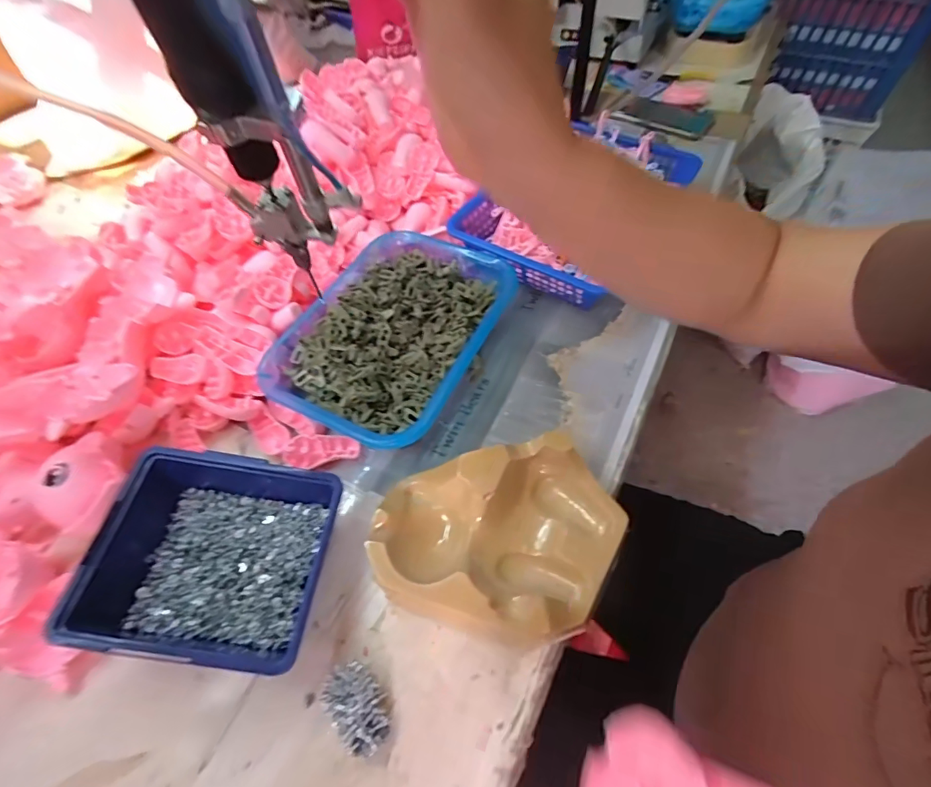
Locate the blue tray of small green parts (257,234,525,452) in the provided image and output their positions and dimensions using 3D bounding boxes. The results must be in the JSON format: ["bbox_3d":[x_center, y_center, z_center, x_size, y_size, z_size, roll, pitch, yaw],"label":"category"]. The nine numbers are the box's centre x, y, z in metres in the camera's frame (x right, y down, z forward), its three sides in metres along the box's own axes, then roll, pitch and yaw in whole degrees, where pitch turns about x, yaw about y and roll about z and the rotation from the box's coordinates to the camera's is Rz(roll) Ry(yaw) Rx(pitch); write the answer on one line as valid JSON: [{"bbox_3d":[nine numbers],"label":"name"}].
[{"bbox_3d":[-0.075,-0.069,0.495,0.191,0.056,0.280,24,60,15],"label":"blue tray of small green parts"}]

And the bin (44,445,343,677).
[{"bbox_3d":[-0.195,0.127,0.364,0.174,0.071,0.144,6,57,4],"label":"bin"}]

